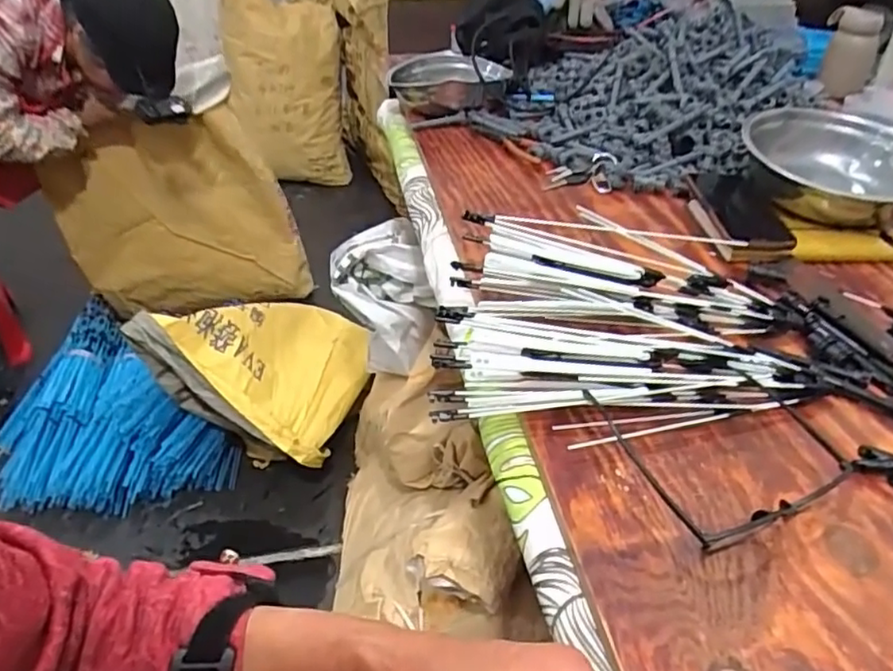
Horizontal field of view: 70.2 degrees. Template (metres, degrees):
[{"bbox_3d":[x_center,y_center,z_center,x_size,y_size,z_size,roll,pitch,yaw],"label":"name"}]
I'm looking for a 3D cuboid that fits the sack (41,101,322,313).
[{"bbox_3d":[-0.760,-0.328,1.809,0.622,0.554,0.098,-7,35,-12],"label":"sack"}]

